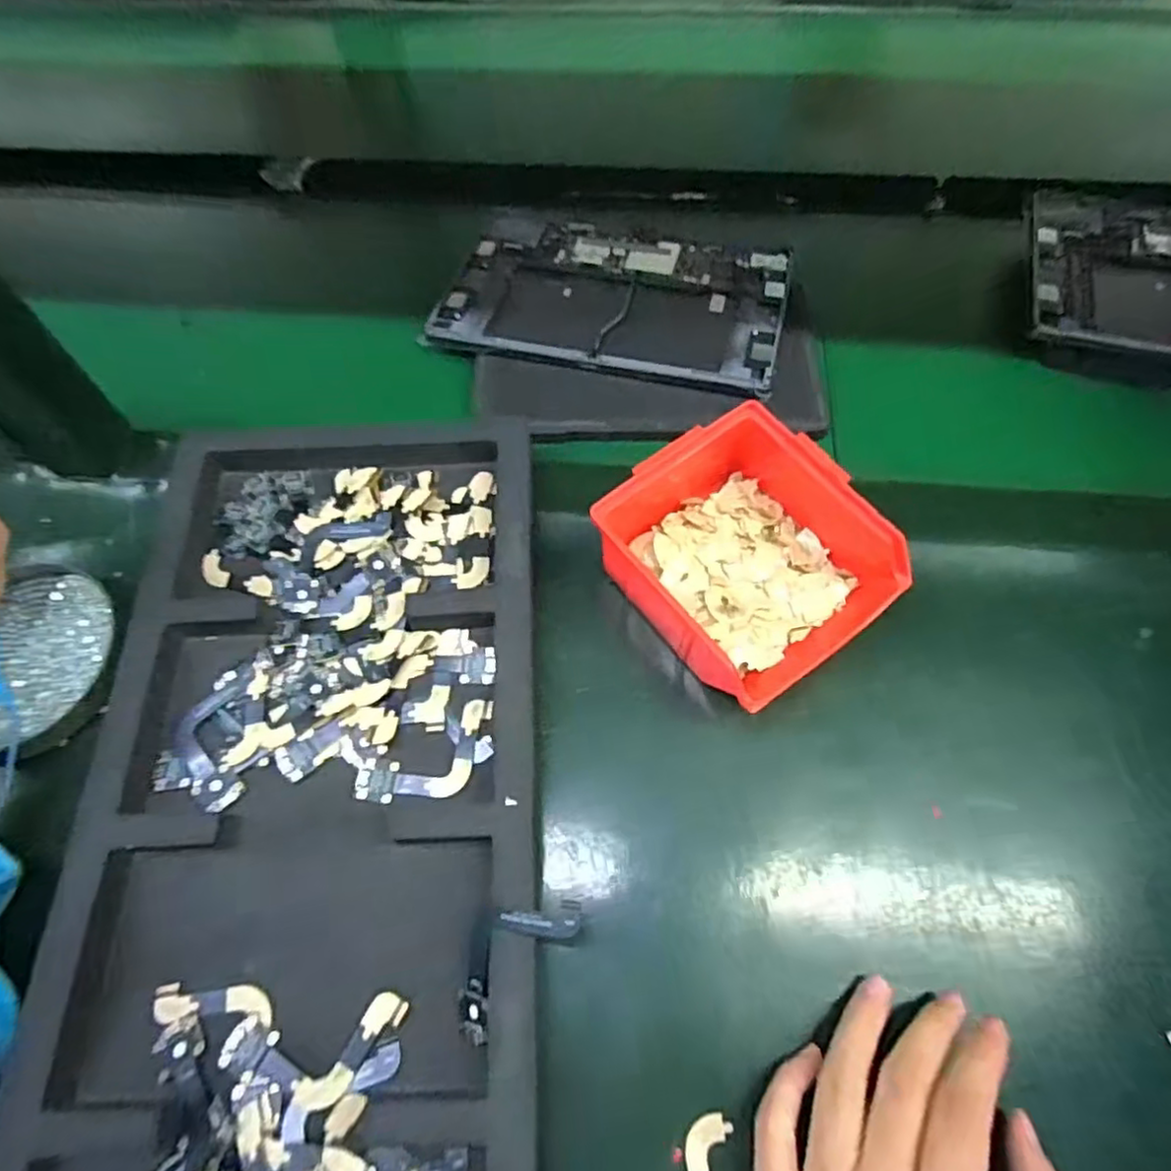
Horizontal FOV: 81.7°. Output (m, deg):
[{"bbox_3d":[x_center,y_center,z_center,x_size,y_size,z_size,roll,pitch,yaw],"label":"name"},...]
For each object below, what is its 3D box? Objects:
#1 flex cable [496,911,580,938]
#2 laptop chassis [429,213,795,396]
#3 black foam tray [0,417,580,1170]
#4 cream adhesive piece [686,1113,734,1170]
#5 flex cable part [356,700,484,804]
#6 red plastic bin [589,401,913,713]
[{"bbox_3d":[-0.020,0.151,0.300,0.036,0.011,0.009,3,62,1],"label":"flex cable"},{"bbox_3d":[0.024,-0.228,0.524,0.253,0.011,0.169,13,63,6],"label":"laptop chassis"},{"bbox_3d":[-0.133,0.111,0.329,0.223,0.034,0.475,-4,62,-2],"label":"black foam tray"},{"bbox_3d":[0.051,0.241,0.291,0.014,0.004,0.025,35,67,16],"label":"cream adhesive piece"},{"bbox_3d":[-0.081,0.094,0.354,0.075,0.004,0.038,-29,66,-15],"label":"flex cable part"},{"bbox_3d":[0.087,-0.017,0.379,0.129,0.066,0.138,-34,68,-17],"label":"red plastic bin"}]

